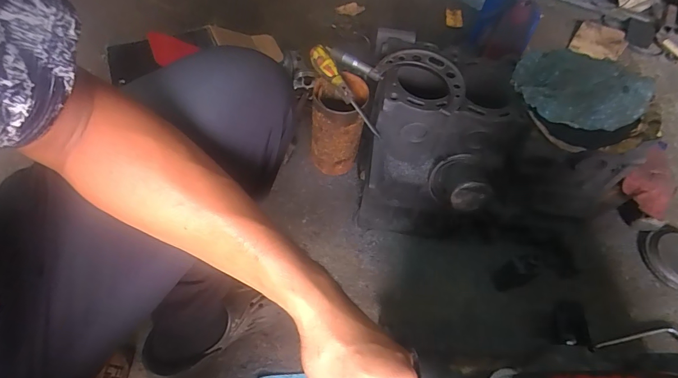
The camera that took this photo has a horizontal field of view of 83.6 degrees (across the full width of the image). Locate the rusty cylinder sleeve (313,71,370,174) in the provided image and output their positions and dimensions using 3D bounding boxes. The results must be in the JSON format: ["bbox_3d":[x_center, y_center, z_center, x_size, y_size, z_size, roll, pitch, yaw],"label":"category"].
[{"bbox_3d":[-0.004,-0.116,0.734,0.091,0.202,0.091,9,59,1],"label":"rusty cylinder sleeve"}]

